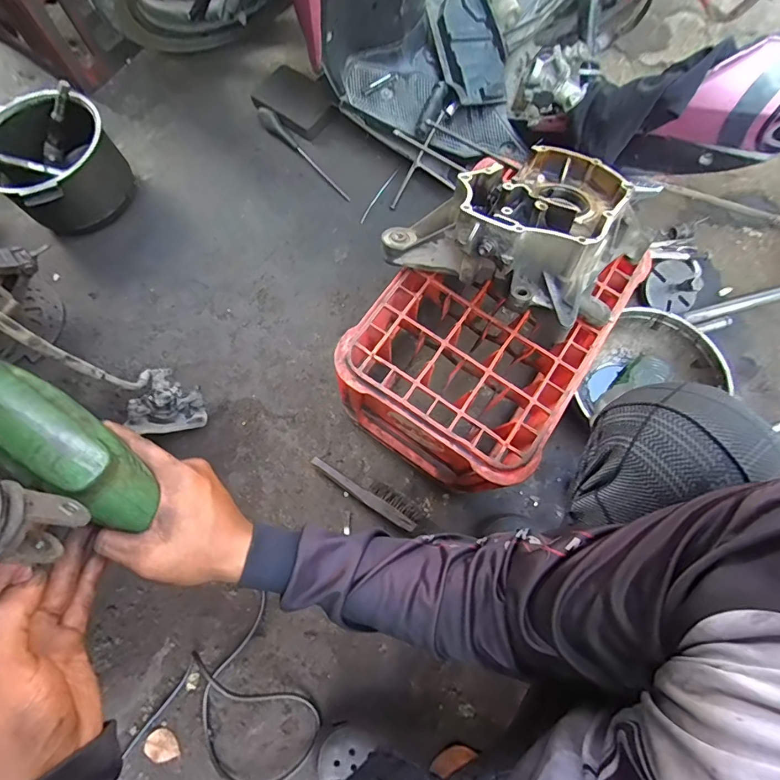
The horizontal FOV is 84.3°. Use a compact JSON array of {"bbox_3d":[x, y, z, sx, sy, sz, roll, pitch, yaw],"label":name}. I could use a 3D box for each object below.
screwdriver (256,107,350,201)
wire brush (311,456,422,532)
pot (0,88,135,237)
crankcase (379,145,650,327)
[{"bbox_3d":[-0.192,-0.522,0.950,0.035,0.029,0.302,-41,77,-11],"label":"screwdriver"},{"bbox_3d":[-0.040,0.164,0.717,0.198,0.033,0.042,31,75,9],"label":"wire brush"},{"bbox_3d":[-0.644,-0.431,0.847,0.225,0.149,0.233,-1,71,2],"label":"pot"},{"bbox_3d":[0.163,-0.204,0.502,0.270,0.122,0.211,28,75,11],"label":"crankcase"}]

